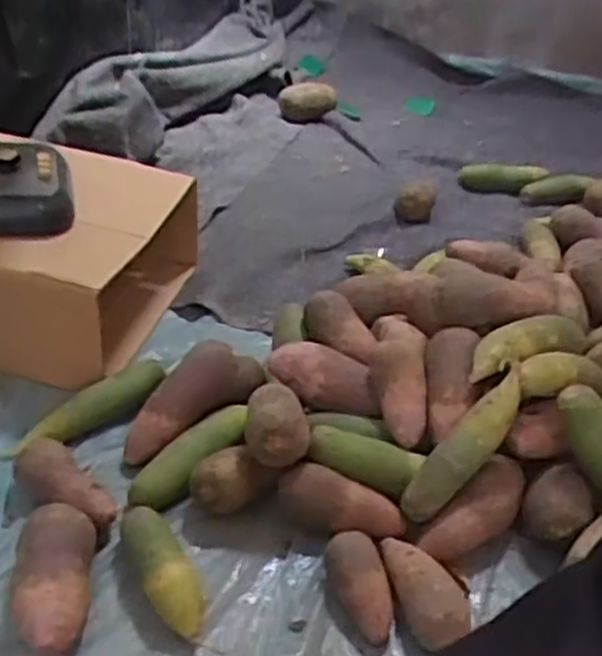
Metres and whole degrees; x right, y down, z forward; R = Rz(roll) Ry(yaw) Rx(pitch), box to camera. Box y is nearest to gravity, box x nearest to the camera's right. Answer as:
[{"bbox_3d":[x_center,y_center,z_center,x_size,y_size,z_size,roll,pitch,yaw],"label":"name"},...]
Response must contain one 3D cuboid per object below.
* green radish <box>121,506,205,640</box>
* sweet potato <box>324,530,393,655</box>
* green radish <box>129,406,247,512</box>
[{"bbox_3d":[-0.140,0.241,0.787,0.058,0.063,0.144,-10,38,-22],"label":"green radish"},{"bbox_3d":[0.057,0.266,0.792,0.062,0.045,0.118,0,35,-8],"label":"sweet potato"},{"bbox_3d":[-0.125,0.146,0.902,0.052,0.044,0.172,27,40,28],"label":"green radish"}]

